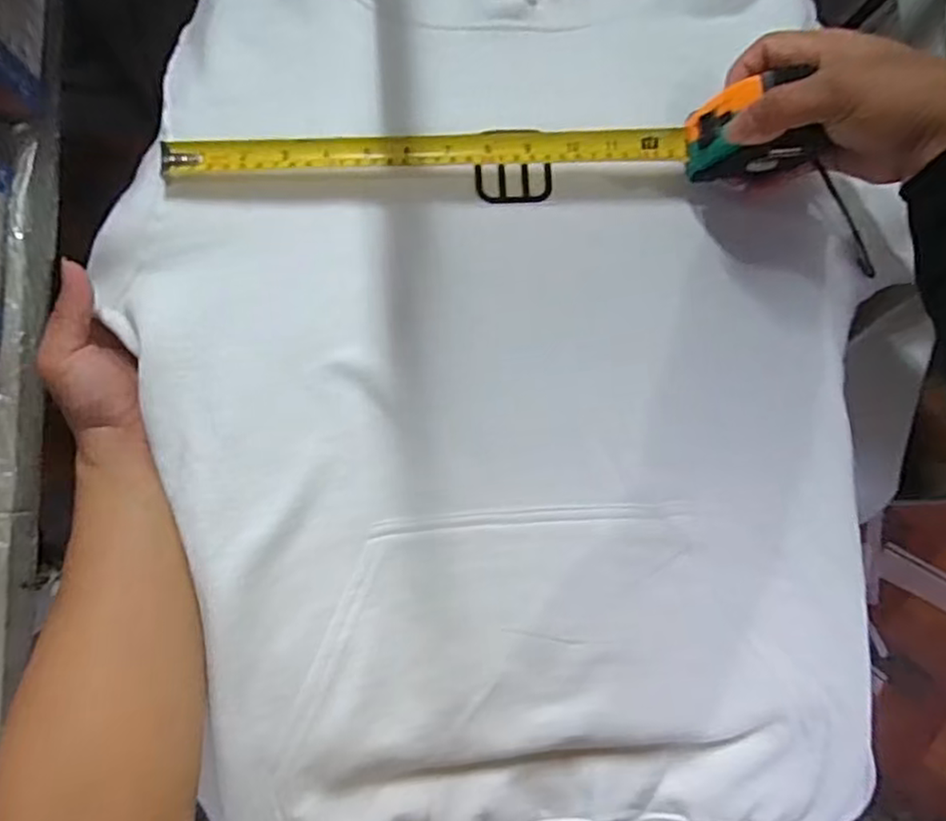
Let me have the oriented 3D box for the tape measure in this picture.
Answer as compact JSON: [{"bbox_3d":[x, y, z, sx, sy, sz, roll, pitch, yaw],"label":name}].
[{"bbox_3d":[0.012,-0.161,0.386,0.396,0.060,0.035,-2,84,0],"label":"tape measure"}]

